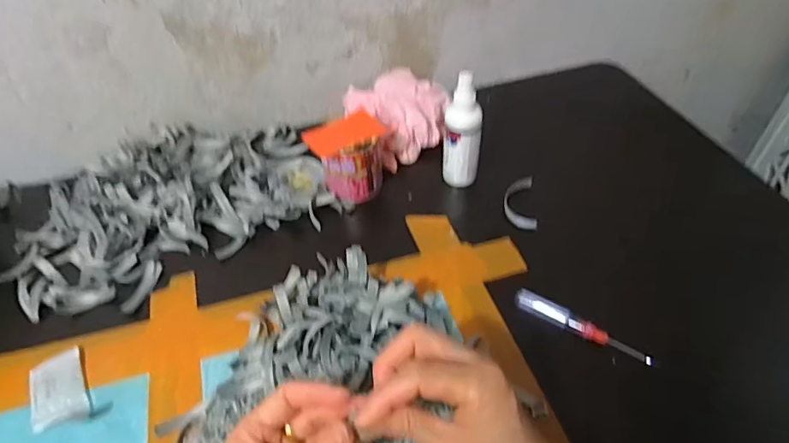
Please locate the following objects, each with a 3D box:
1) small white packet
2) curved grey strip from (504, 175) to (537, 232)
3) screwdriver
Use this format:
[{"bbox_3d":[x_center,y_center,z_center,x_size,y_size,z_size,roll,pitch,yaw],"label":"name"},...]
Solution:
[{"bbox_3d":[-0.278,0.138,0.401,0.038,0.011,0.071,-25,50,-18],"label":"small white packet"},{"bbox_3d":[0.138,-0.020,0.536,0.033,0.016,0.069,2,59,6],"label":"curved grey strip"},{"bbox_3d":[0.160,0.091,0.418,0.115,0.021,0.016,26,54,25],"label":"screwdriver"}]

